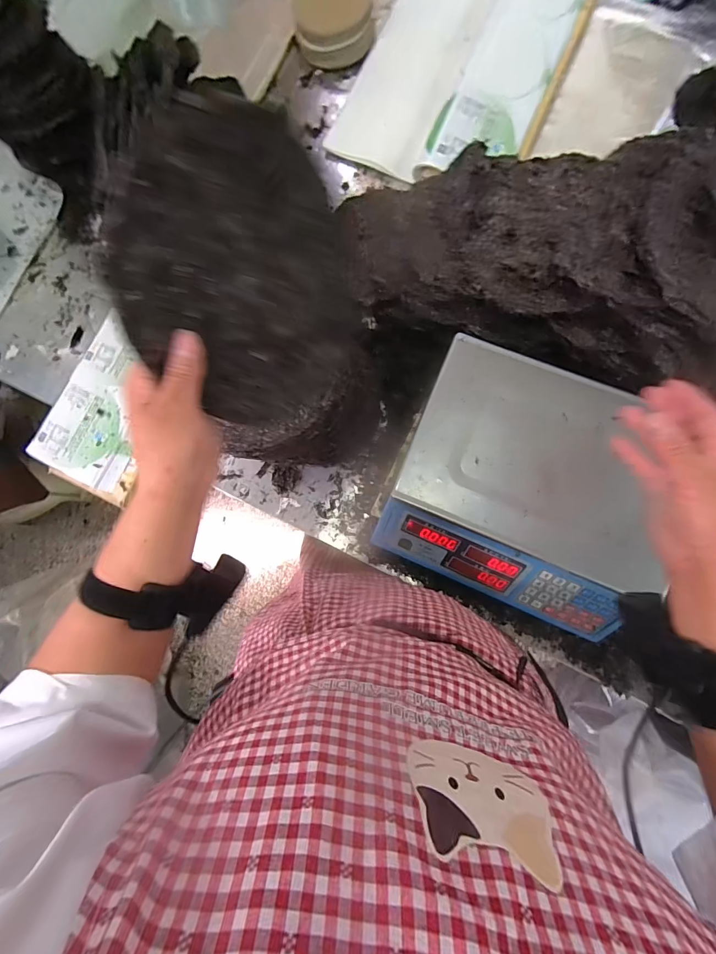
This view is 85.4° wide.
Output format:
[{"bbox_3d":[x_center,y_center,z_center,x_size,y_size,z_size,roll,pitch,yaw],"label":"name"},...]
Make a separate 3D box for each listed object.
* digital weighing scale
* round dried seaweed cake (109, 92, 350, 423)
[{"bbox_3d":[0.222,0.023,0.507,0.337,0.101,0.295,23,86,6],"label":"digital weighing scale"},{"bbox_3d":[-0.073,-0.129,0.276,0.167,0.201,0.008,-40,49,-25],"label":"round dried seaweed cake"}]

